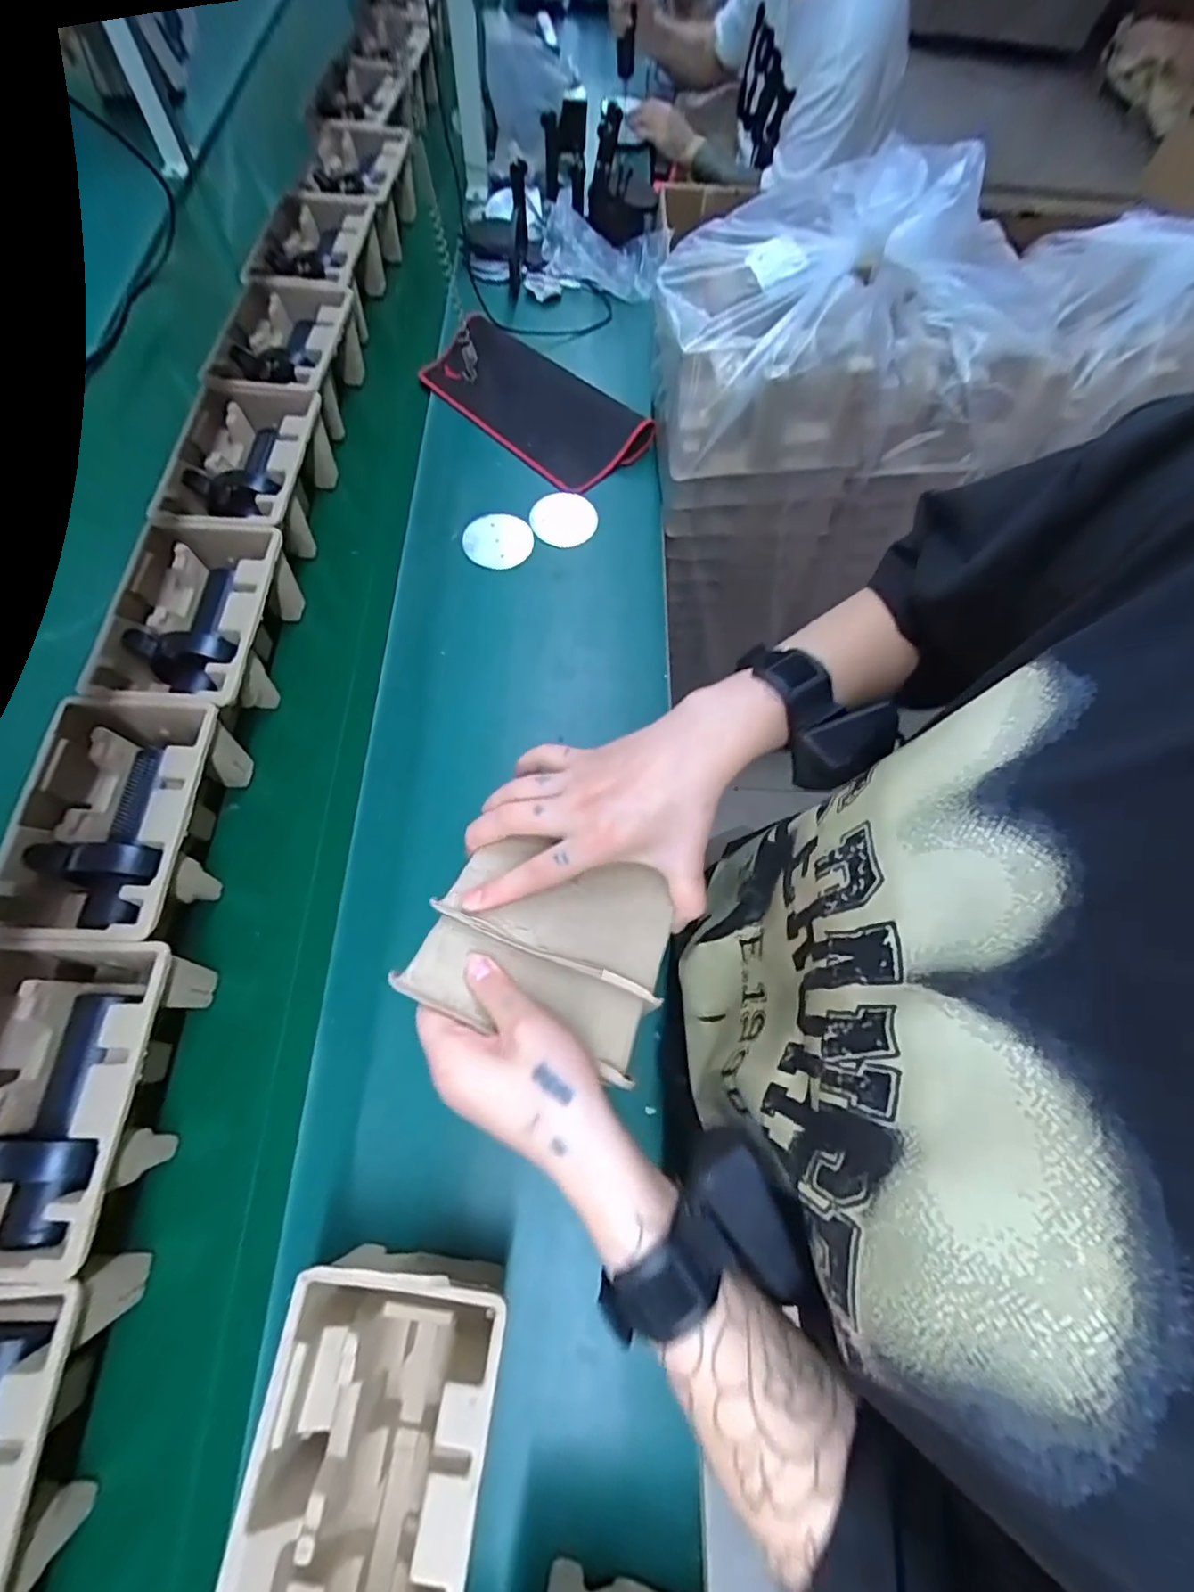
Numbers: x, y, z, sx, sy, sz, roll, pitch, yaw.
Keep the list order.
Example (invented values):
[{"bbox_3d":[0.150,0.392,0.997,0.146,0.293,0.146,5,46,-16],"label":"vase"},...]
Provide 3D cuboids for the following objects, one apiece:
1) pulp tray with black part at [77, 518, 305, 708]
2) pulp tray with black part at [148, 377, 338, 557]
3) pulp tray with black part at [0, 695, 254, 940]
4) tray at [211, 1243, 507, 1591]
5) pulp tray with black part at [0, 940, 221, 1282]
[{"bbox_3d":[-0.421,-0.175,0.650,0.155,0.100,0.222,5,69,-1],"label":"pulp tray with black part"},{"bbox_3d":[-0.418,-0.381,0.726,0.149,0.098,0.213,2,69,-2],"label":"pulp tray with black part"},{"bbox_3d":[-0.437,0.028,0.566,0.144,0.095,0.217,2,69,-2],"label":"pulp tray with black part"},{"bbox_3d":[-0.151,0.457,0.407,0.136,0.115,0.247,8,69,0],"label":"tray"},{"bbox_3d":[-0.423,0.238,0.482,0.144,0.098,0.223,0,69,-3],"label":"pulp tray with black part"}]

